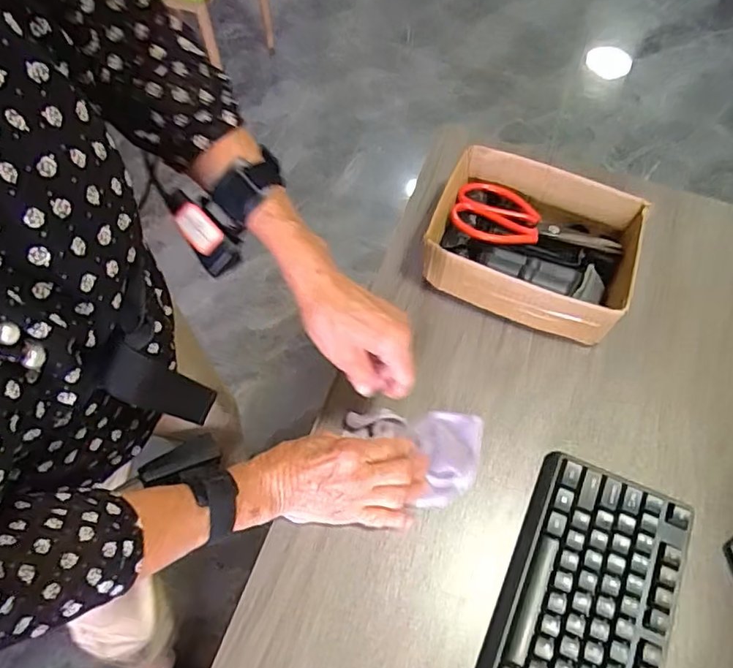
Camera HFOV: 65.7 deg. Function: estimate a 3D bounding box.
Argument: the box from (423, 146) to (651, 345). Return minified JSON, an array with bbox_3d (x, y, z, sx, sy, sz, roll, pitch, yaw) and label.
[{"bbox_3d":[0.178,-0.098,0.626,0.218,0.083,0.161,24,66,10],"label":"box"}]

